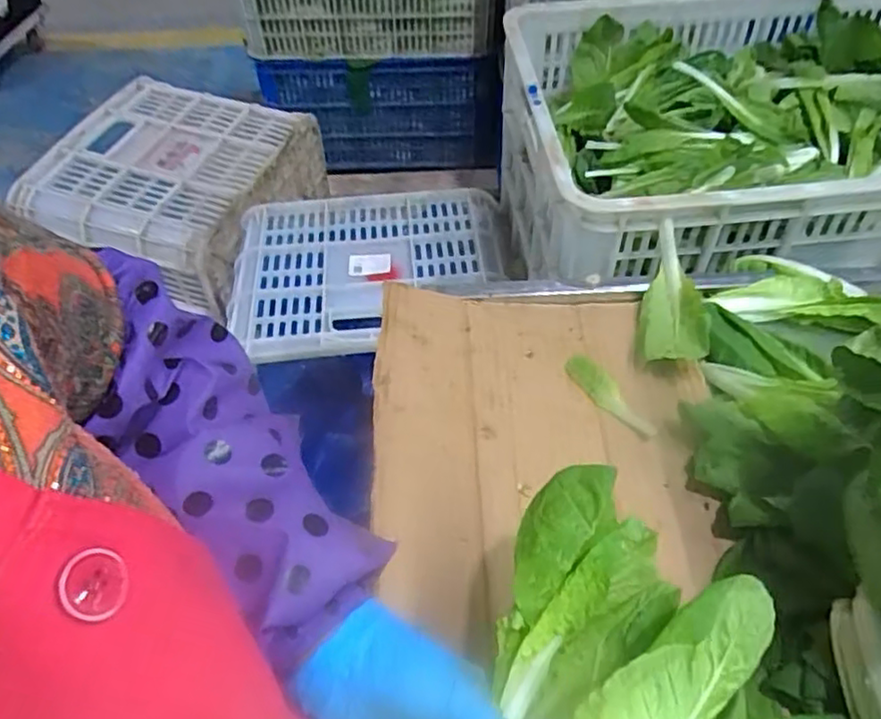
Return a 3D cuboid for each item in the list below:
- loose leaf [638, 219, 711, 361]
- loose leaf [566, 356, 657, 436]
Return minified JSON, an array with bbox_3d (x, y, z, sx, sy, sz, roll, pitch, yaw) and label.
[{"bbox_3d":[0.211,-0.057,0.623,0.051,0.046,0.165,9,52,9],"label":"loose leaf"},{"bbox_3d":[0.142,0.031,0.578,0.026,0.007,0.095,-26,55,-18],"label":"loose leaf"}]

